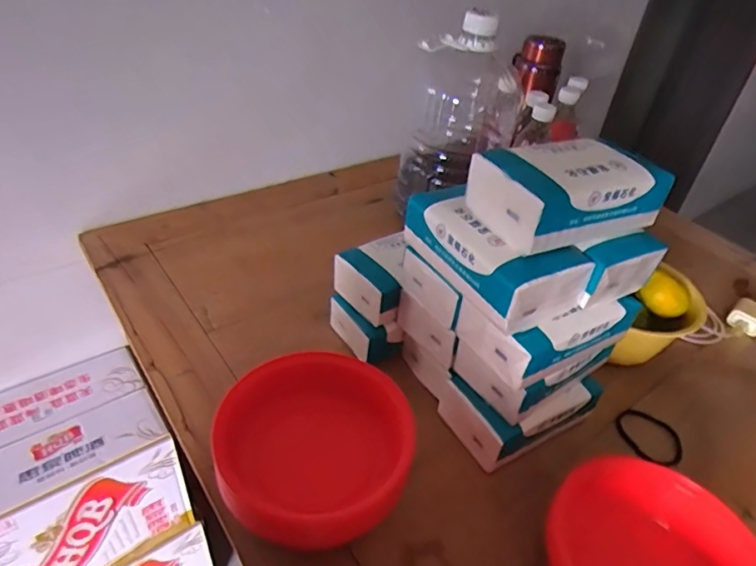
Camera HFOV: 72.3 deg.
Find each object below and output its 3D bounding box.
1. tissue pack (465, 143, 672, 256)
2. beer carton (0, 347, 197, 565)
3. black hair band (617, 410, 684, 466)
[{"bbox_3d":[0.168,-0.082,0.456,0.150,0.057,0.086,-13,43,-22],"label":"tissue pack"},{"bbox_3d":[-0.517,0.325,0.874,0.289,0.272,0.220,-23,47,-31],"label":"beer carton"},{"bbox_3d":[0.306,0.173,0.584,0.070,0.005,0.064,4,39,-3],"label":"black hair band"}]

